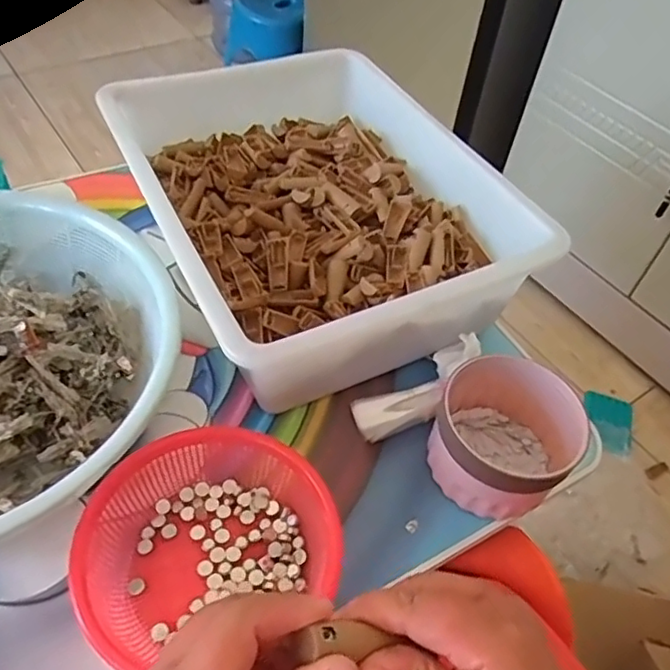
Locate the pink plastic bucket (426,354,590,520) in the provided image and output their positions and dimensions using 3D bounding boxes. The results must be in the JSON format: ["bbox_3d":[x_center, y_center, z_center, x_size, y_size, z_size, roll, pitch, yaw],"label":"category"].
[{"bbox_3d":[0.137,0.084,0.504,0.112,0.072,0.110,2,50,-3],"label":"pink plastic bucket"}]

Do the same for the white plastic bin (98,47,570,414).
[{"bbox_3d":[-0.028,-0.130,0.637,0.314,0.126,0.396,-20,54,-20],"label":"white plastic bin"}]

